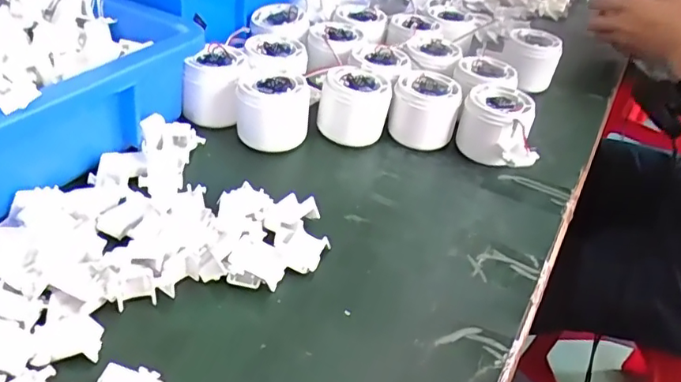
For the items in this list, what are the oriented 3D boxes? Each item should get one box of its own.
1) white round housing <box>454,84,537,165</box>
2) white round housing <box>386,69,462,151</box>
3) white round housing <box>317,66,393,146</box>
[{"bbox_3d":[0.134,-0.057,0.487,0.057,0.049,0.062,29,42,25],"label":"white round housing"},{"bbox_3d":[0.076,-0.072,0.494,0.058,0.048,0.059,15,38,10],"label":"white round housing"},{"bbox_3d":[0.012,-0.070,0.478,0.059,0.055,0.059,8,37,1],"label":"white round housing"}]

